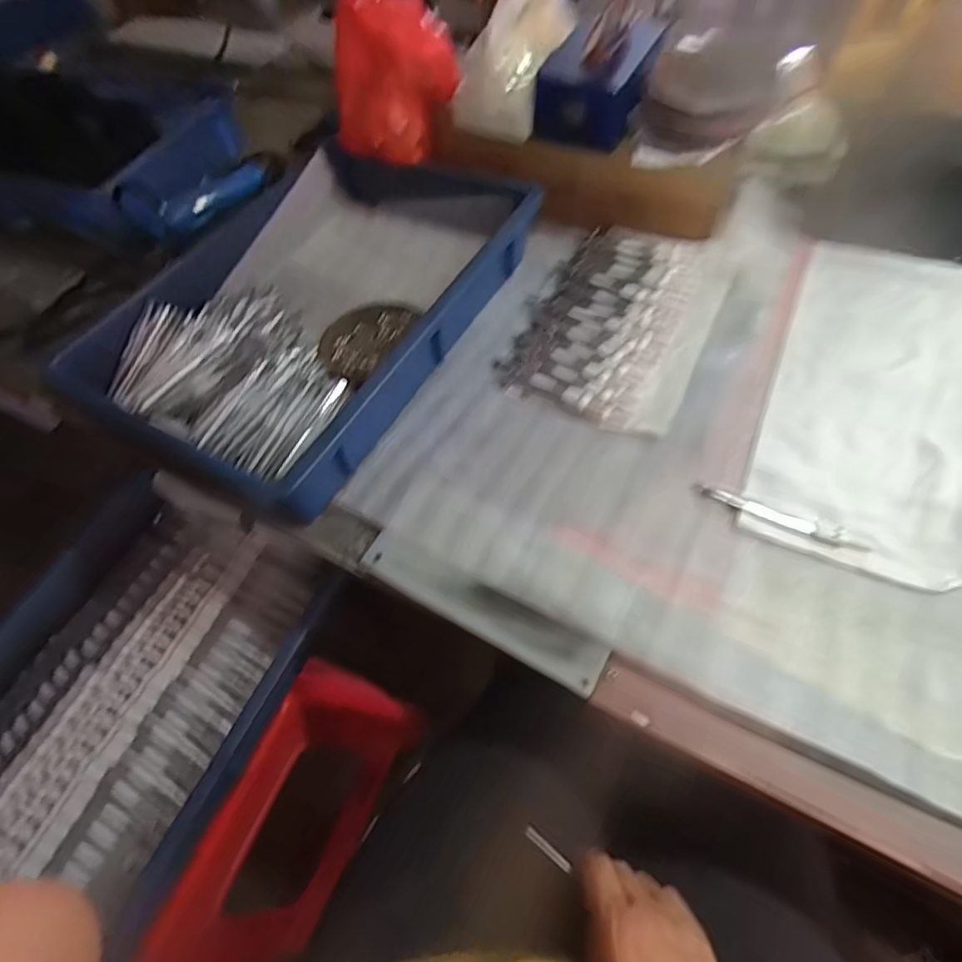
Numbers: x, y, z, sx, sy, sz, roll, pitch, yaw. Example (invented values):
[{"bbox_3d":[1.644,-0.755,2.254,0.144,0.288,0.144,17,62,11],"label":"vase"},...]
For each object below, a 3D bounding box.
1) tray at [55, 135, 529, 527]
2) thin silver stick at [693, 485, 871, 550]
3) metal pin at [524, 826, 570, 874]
[{"bbox_3d":[-0.162,-0.193,0.533,0.300,0.070,0.426,24,62,17],"label":"tray"},{"bbox_3d":[0.235,0.027,0.408,0.125,0.007,0.017,20,61,15],"label":"thin silver stick"},{"bbox_3d":[0.049,0.269,0.376,0.040,0.005,0.007,40,67,9],"label":"metal pin"}]

